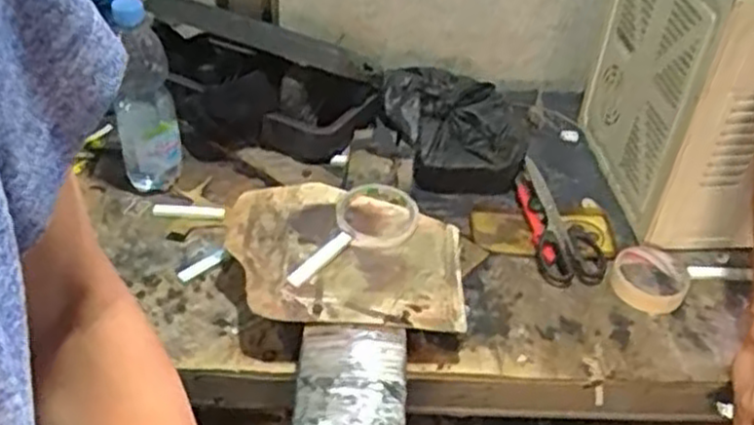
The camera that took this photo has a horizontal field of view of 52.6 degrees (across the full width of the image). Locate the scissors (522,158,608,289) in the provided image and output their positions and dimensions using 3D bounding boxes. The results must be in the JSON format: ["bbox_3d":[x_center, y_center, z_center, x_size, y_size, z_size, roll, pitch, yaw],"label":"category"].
[{"bbox_3d":[0.203,0.008,0.865,0.072,0.017,0.168,-8,55,-11],"label":"scissors"}]

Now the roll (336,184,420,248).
[{"bbox_3d":[0.001,0.004,0.791,0.084,0.017,0.089,3,41,-2],"label":"roll"}]

